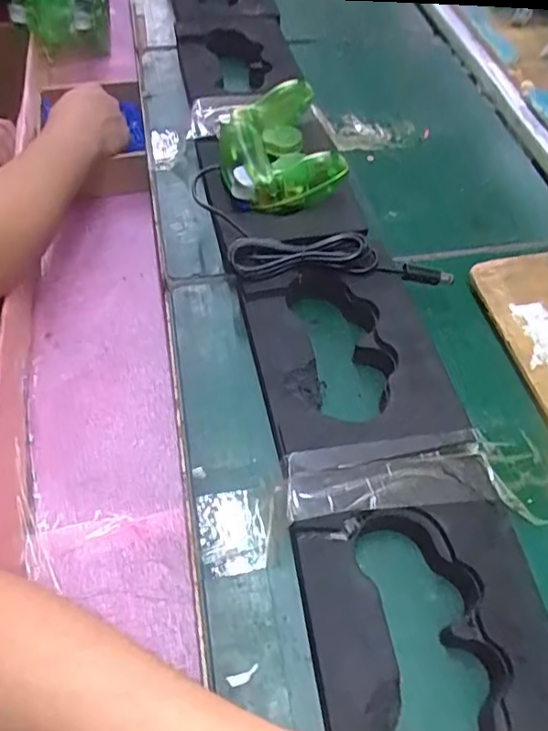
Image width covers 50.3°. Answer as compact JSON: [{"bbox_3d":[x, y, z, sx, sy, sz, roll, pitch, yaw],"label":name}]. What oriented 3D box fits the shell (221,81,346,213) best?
[{"bbox_3d":[-0.001,-0.199,0.531,0.099,0.043,0.136,-11,56,-7],"label":"shell"}]

